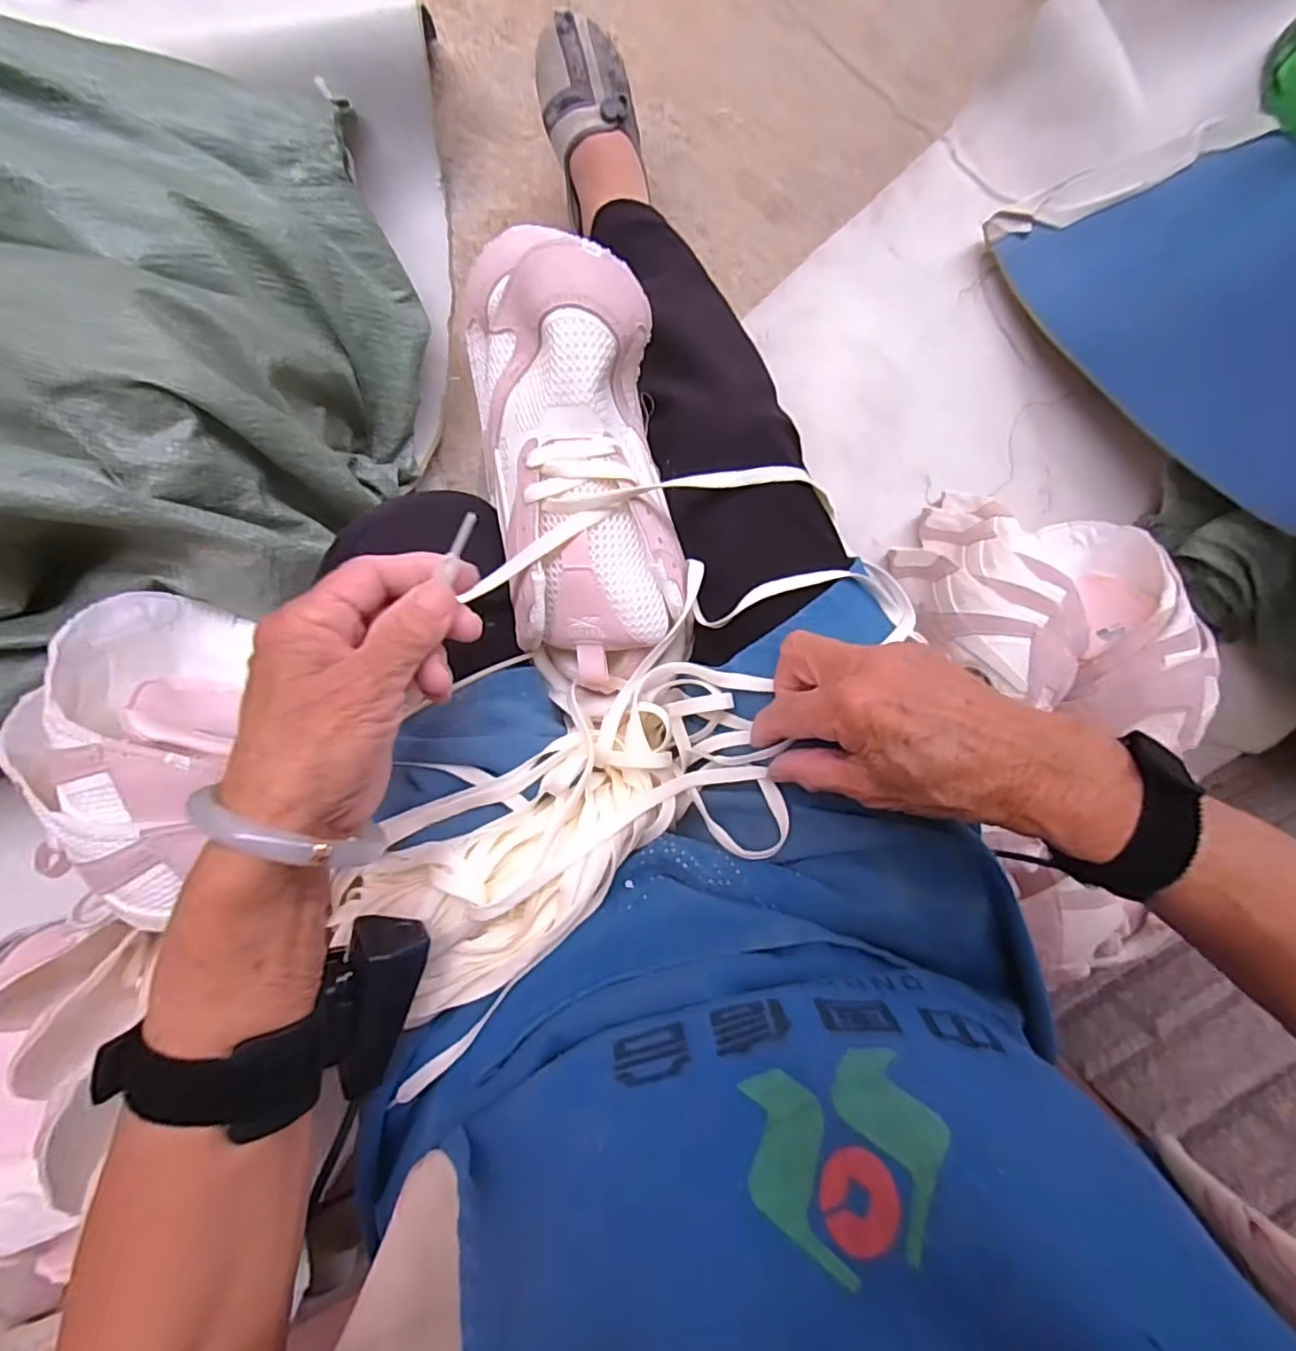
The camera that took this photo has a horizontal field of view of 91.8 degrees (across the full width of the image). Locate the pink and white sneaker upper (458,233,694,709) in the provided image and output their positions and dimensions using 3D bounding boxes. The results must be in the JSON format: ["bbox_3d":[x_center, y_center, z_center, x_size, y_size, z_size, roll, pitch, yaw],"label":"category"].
[{"bbox_3d":[-0.035,-0.100,0.334,0.092,0.054,0.227,-10,103,-5],"label":"pink and white sneaker upper"}]

